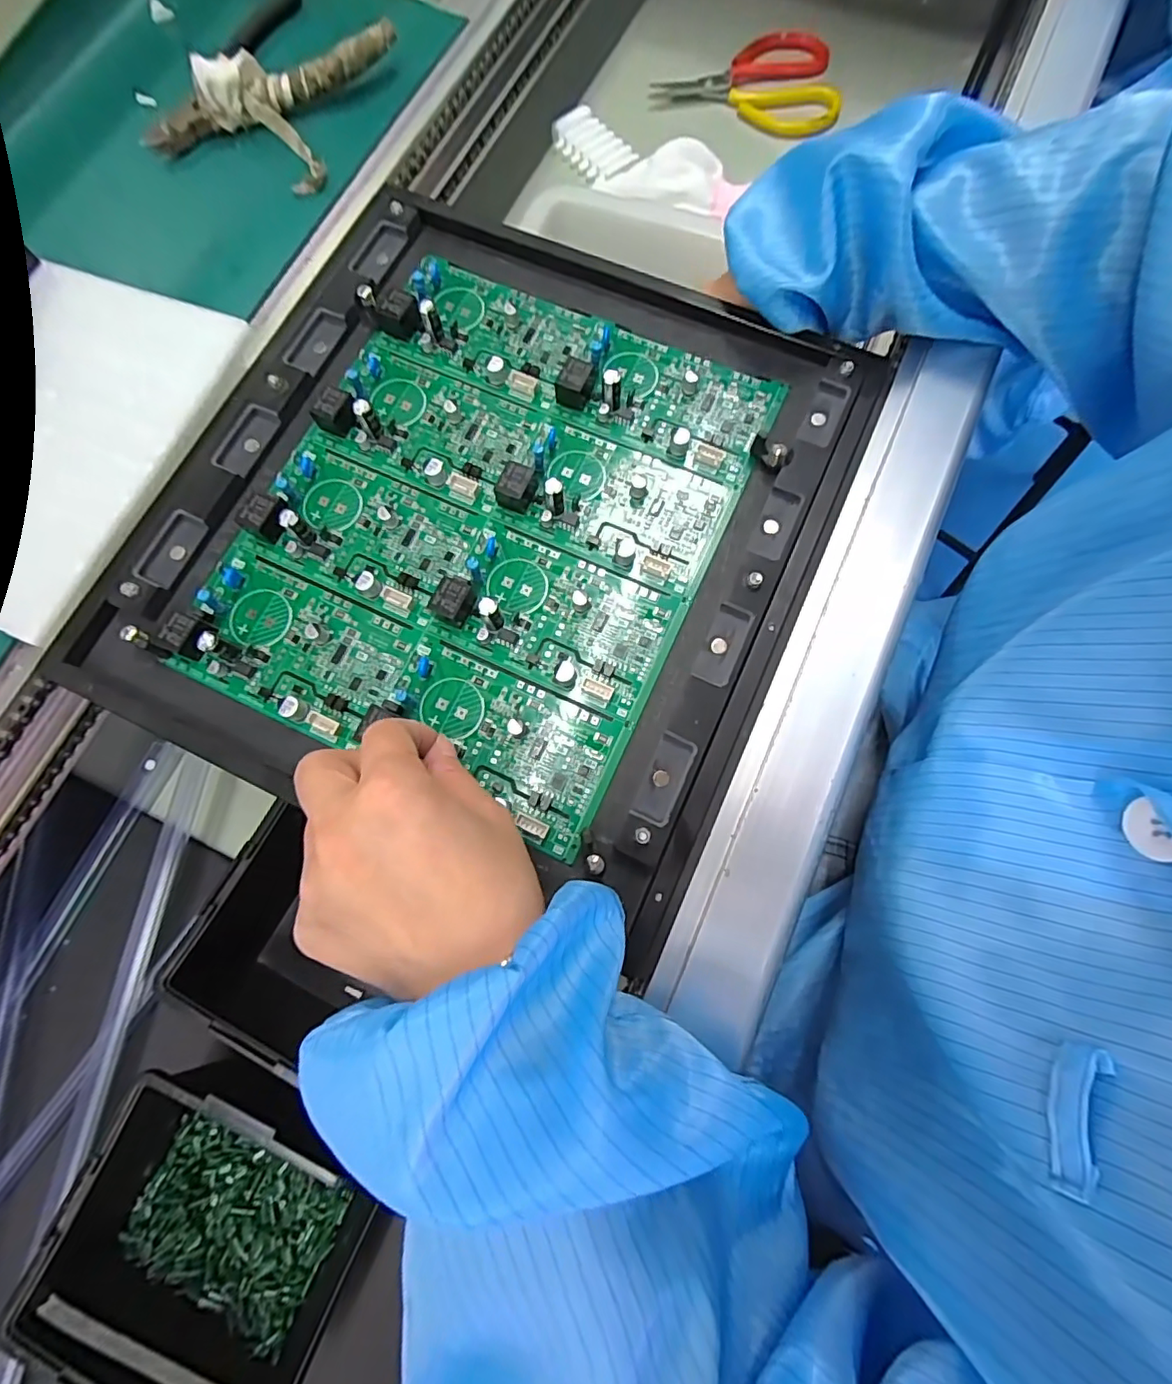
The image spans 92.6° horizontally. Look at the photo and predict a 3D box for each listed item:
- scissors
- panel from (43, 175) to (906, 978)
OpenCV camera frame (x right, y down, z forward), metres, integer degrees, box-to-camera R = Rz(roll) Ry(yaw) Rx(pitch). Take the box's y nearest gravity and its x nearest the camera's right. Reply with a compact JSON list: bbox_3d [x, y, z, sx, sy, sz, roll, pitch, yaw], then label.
[{"bbox_3d":[0.148,-0.562,0.510,0.165,0.017,0.103,13,84,4],"label":"scissors"},{"bbox_3d":[-0.049,-0.093,0.292,0.320,0.019,0.328,25,78,5],"label":"panel"}]

